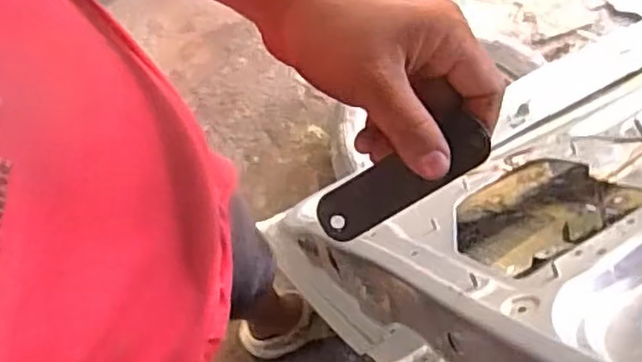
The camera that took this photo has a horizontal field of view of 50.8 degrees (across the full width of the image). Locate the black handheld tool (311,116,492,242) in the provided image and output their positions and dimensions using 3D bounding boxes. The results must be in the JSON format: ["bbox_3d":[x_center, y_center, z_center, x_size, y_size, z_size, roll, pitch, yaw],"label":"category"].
[{"bbox_3d":[0.045,-0.001,0.383,0.103,0.004,0.030,-32,90,8],"label":"black handheld tool"}]

